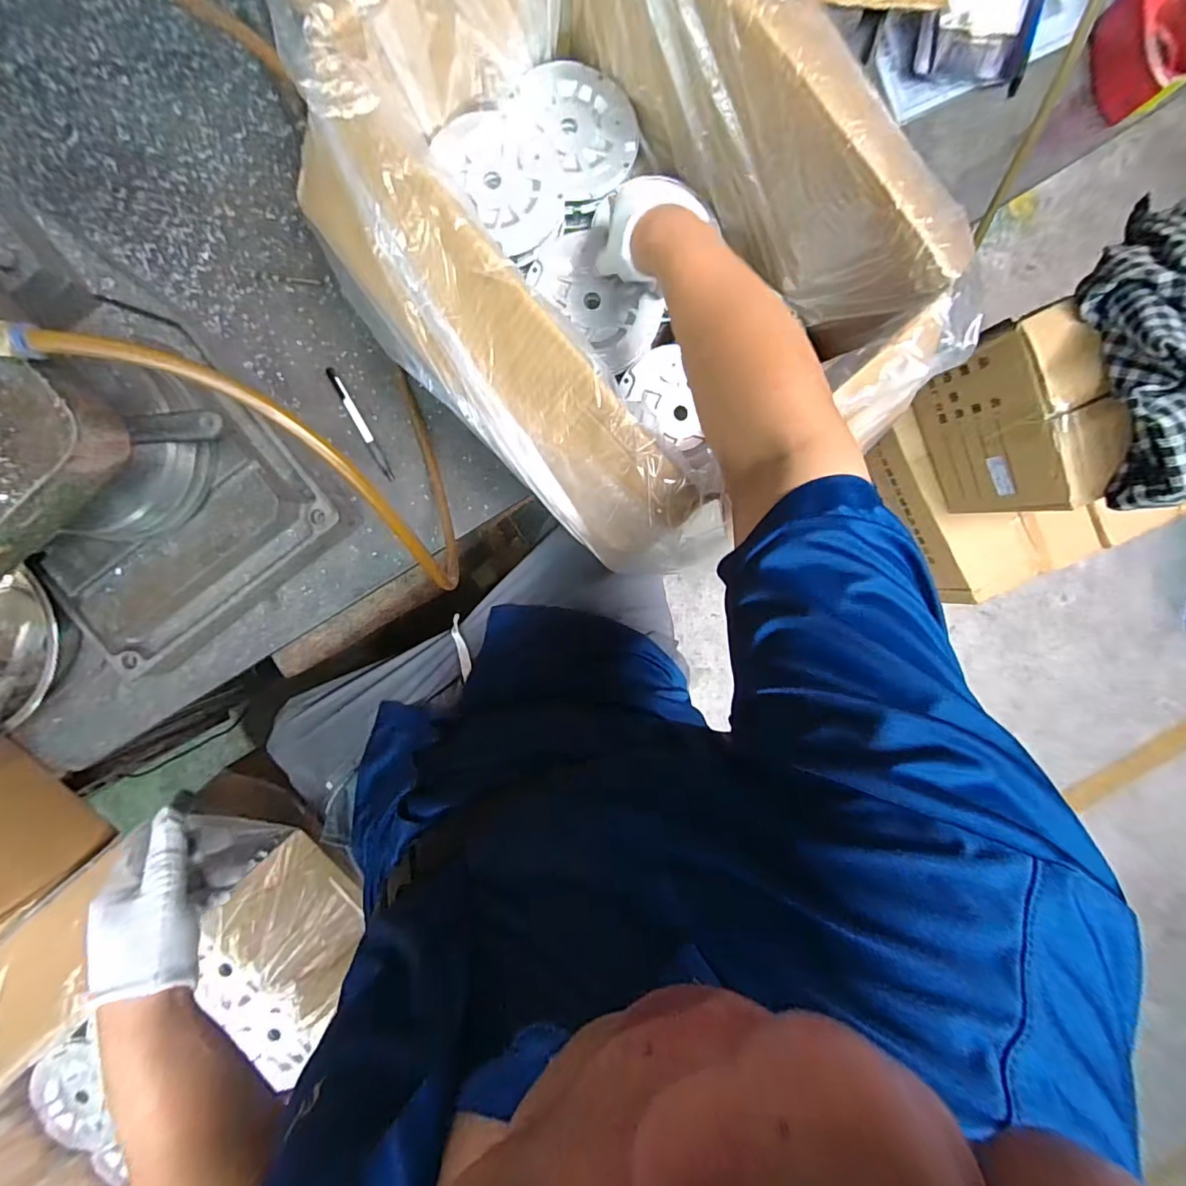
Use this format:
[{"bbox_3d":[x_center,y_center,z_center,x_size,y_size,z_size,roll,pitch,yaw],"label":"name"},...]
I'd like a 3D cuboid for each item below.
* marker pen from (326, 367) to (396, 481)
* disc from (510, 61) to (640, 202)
[{"bbox_3d":[-0.271,-0.196,0.594,0.012,0.006,0.141,-28,95,1],"label":"marker pen"},{"bbox_3d":[-0.020,-0.467,0.509,0.123,0.013,0.134,1,86,-8],"label":"disc"}]

